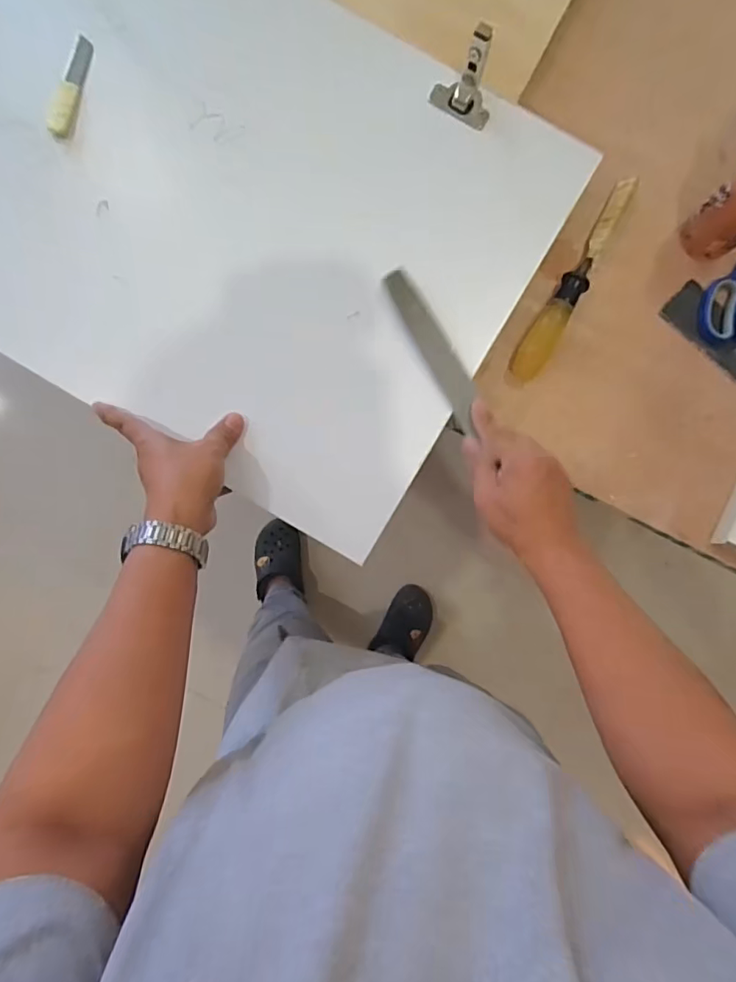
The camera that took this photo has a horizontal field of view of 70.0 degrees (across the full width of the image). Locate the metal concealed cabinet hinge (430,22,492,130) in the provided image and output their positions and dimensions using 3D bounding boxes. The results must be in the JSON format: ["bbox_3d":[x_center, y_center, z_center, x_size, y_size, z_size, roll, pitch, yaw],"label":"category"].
[{"bbox_3d":[0.094,-0.390,0.494,0.060,0.071,0.030,25,85,1],"label":"metal concealed cabinet hinge"}]

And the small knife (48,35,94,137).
[{"bbox_3d":[-0.284,-0.390,0.504,0.020,0.005,0.102,14,85,0],"label":"small knife"}]

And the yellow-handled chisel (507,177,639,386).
[{"bbox_3d":[0.213,-0.211,0.532,0.035,0.031,0.240,32,85,2],"label":"yellow-handled chisel"}]

